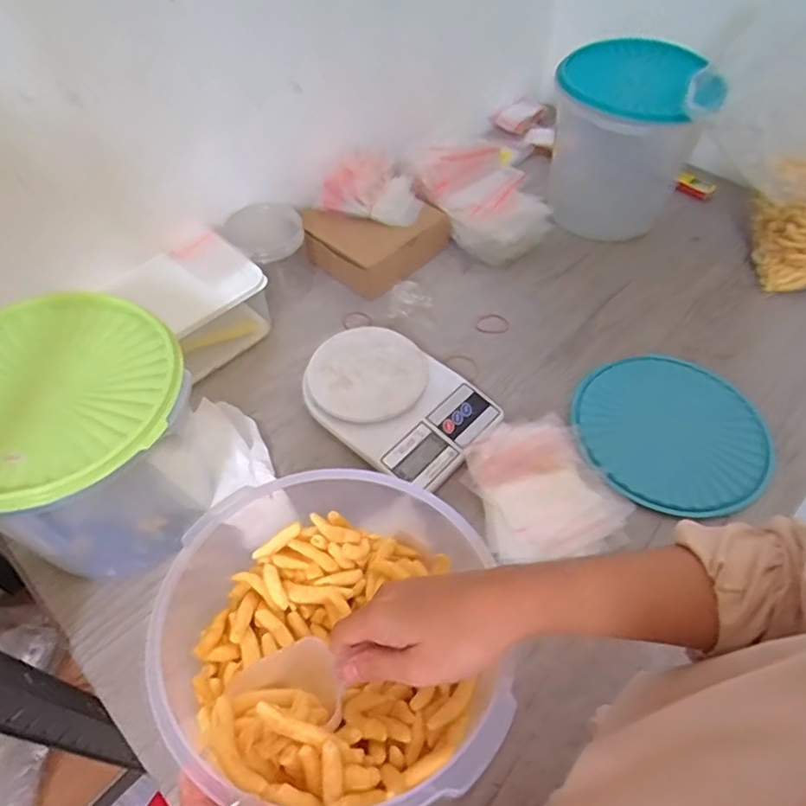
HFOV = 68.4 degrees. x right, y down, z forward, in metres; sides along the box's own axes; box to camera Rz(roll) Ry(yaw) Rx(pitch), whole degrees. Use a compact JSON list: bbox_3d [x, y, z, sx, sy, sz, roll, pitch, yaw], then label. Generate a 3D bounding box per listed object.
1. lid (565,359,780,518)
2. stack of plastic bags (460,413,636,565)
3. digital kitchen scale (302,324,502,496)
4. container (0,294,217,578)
[{"bbox_3d":[0.295,0.025,0.648,0.203,0.021,0.202,0,53,0],"label":"lid"},{"bbox_3d":[0.139,0.081,0.590,0.137,0.026,0.151,-17,55,-12],"label":"stack of plastic bags"},{"bbox_3d":[-0.009,-0.004,0.660,0.202,0.029,0.148,33,60,22],"label":"digital kitchen scale"},{"bbox_3d":[-0.286,0.040,0.539,0.206,0.185,0.195,0,53,0],"label":"container"}]

